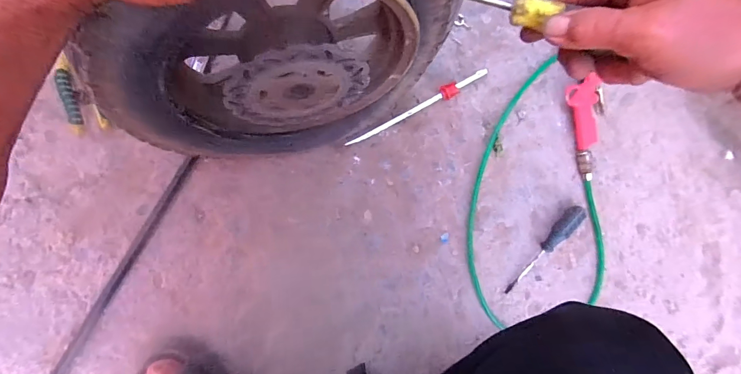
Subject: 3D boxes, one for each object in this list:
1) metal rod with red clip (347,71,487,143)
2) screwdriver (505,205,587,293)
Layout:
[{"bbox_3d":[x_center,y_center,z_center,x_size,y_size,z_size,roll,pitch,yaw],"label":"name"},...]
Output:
[{"bbox_3d":[0.079,-0.129,0.569,0.256,0.027,0.021,-29,94,-6],"label":"metal rod with red clip"},{"bbox_3d":[0.300,0.108,0.597,0.029,0.022,0.190,42,86,-5],"label":"screwdriver"}]

